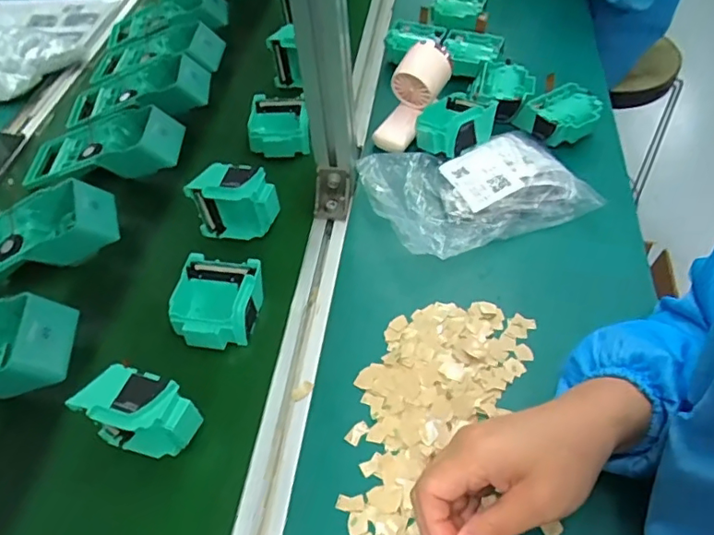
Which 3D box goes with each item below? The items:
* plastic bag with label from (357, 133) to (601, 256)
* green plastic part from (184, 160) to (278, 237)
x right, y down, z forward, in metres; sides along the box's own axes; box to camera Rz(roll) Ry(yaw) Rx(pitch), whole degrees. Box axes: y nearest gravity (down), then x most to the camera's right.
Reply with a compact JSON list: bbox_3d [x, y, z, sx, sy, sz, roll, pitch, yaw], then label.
[{"bbox_3d":[0.122,-0.087,0.580,0.210,0.028,0.140,-18,57,-11],"label":"plastic bag with label"},{"bbox_3d":[-0.124,-0.065,0.570,0.084,0.076,0.039,4,55,4],"label":"green plastic part"}]

